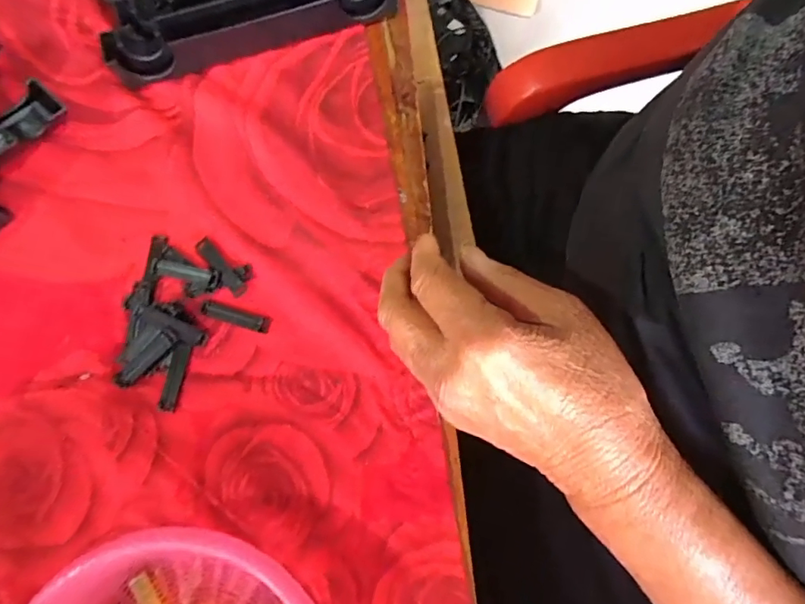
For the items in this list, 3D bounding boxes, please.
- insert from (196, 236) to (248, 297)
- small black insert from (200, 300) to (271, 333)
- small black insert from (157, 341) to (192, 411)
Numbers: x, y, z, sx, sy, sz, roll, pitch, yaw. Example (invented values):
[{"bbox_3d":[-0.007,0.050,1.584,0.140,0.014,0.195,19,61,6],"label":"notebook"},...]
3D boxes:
[{"bbox_3d":[-0.117,-0.023,0.320,0.011,0.004,0.044,-39,81,-7],"label":"insert"},{"bbox_3d":[-0.106,0.009,0.317,0.046,0.004,0.011,16,79,3],"label":"small black insert"},{"bbox_3d":[-0.142,0.046,0.310,0.011,0.006,0.042,10,79,2],"label":"small black insert"}]

